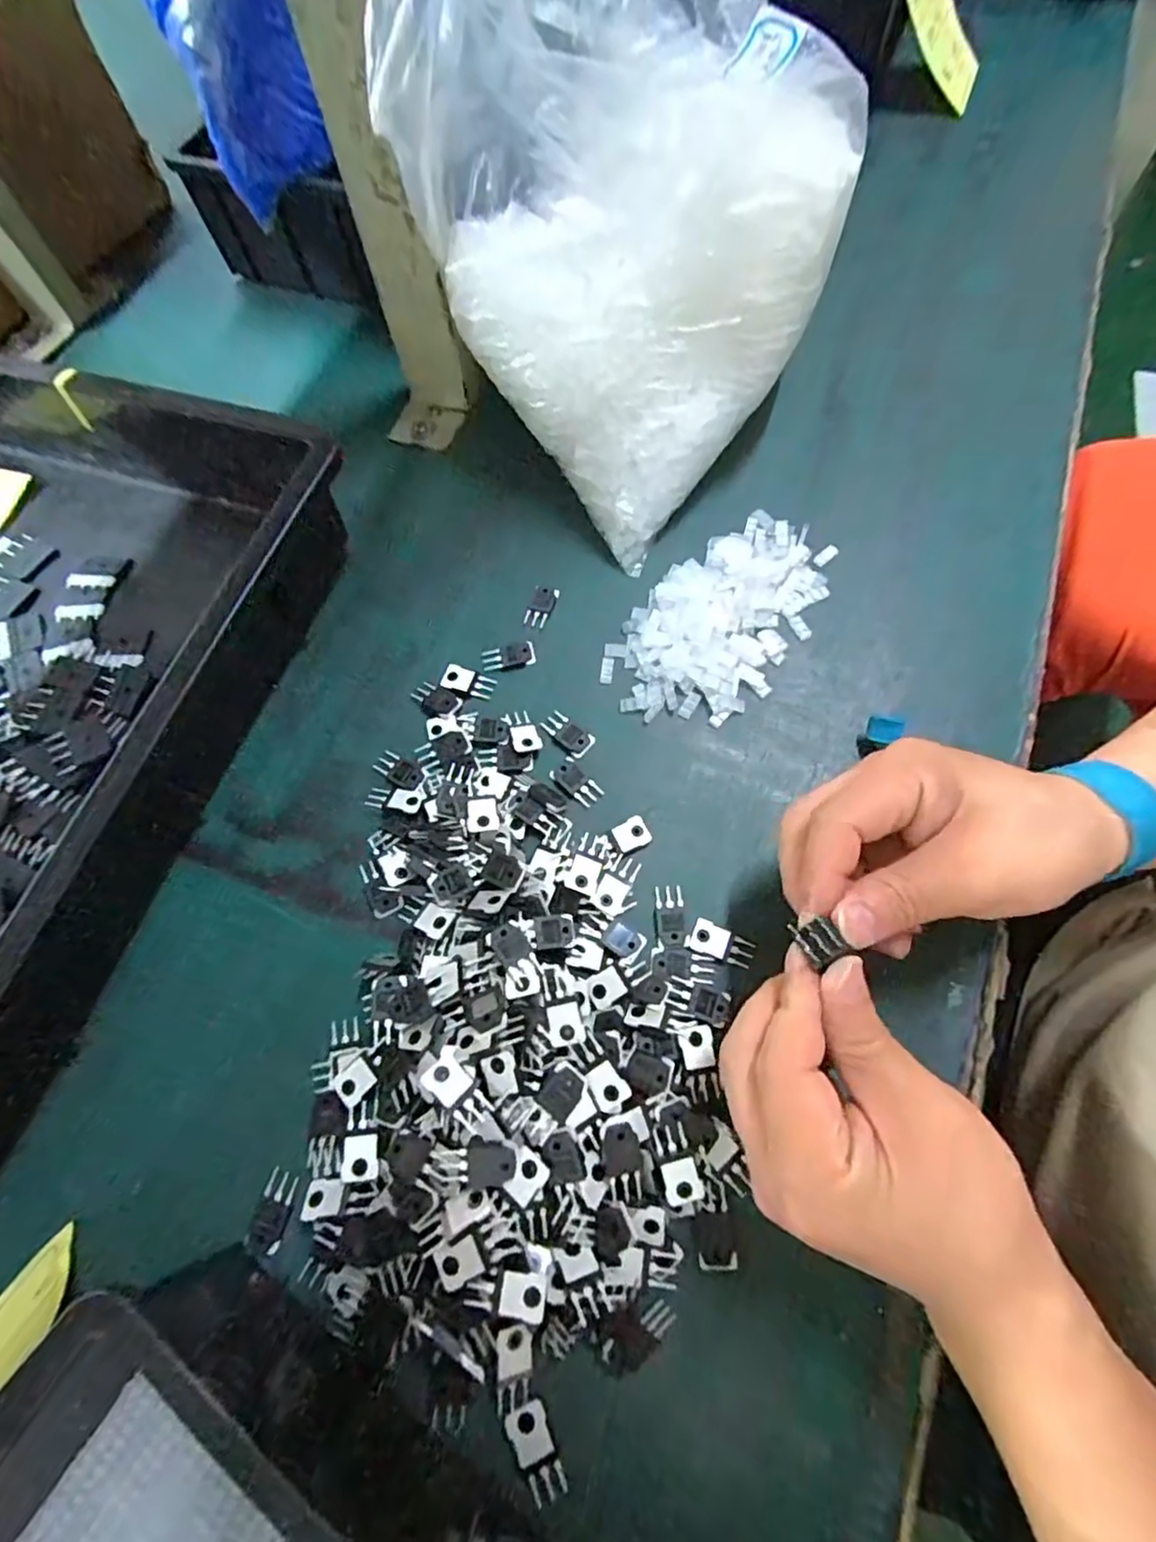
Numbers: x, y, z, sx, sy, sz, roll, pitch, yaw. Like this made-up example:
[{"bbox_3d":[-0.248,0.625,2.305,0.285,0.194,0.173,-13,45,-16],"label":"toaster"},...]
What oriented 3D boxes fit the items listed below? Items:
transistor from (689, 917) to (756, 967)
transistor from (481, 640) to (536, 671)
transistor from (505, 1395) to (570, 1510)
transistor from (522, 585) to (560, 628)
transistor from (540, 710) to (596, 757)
[{"bbox_3d":[0.071,0.084,0.310,0.030,0.004,0.016,16,70,9],"label":"transistor"},{"bbox_3d":[-0.042,-0.069,0.381,0.031,0.004,0.015,-12,68,-2],"label":"transistor"},{"bbox_3d":[-0.016,0.263,0.244,0.015,0.005,0.032,-26,69,-8],"label":"transistor"},{"bbox_3d":[-0.023,-0.102,0.389,0.015,0.004,0.029,17,70,9],"label":"transistor"},{"bbox_3d":[-0.006,-0.022,0.357,0.030,0.004,0.015,38,75,16],"label":"transistor"}]

